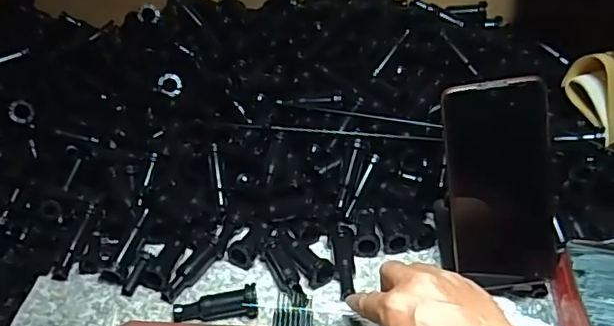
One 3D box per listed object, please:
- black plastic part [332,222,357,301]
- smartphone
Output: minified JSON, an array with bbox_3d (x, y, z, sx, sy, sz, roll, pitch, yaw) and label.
[{"bbox_3d":[0.033,0.082,0.502,0.019,0.014,0.079,1,49,1],"label":"black plastic part"},{"bbox_3d":[0.150,0.018,0.443,0.077,0.160,0.005,-8,13,8],"label":"smartphone"}]

